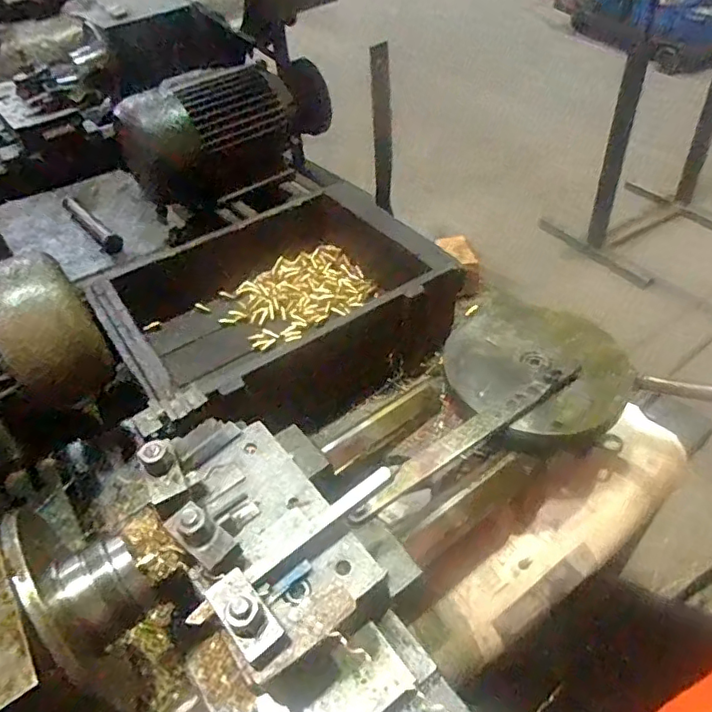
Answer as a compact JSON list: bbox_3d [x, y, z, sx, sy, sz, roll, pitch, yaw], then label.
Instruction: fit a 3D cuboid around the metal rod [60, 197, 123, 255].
[{"bbox_3d":[-0.421,-0.213,0.891,0.028,0.029,0.190,-34,51,-24],"label":"metal rod"}]

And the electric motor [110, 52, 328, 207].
[{"bbox_3d":[-0.249,-0.391,0.961,0.302,0.159,0.197,-33,50,-24],"label":"electric motor"}]

